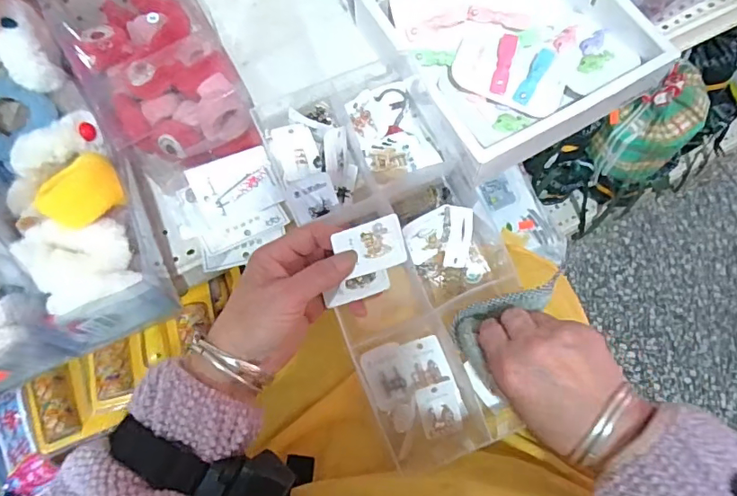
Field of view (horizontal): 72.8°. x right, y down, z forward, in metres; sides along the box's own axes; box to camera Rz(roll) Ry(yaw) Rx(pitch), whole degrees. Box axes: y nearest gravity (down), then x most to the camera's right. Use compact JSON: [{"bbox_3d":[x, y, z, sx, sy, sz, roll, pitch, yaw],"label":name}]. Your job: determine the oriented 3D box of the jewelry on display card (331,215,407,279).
[{"bbox_3d":[0.000,-0.002,0.351,0.049,0.016,0.035,-19,78,20],"label":"jewelry on display card"}]

